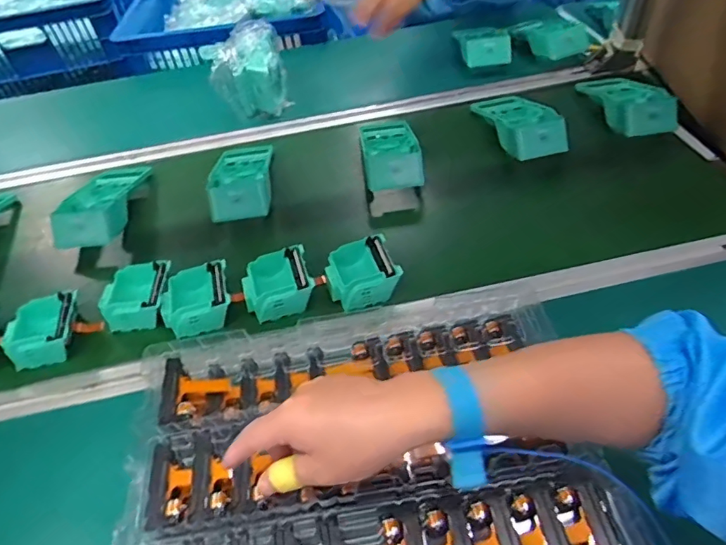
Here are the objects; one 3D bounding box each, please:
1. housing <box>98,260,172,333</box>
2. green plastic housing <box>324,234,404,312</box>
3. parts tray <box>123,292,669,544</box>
[{"bbox_3d":[-0.271,0.029,0.597,0.076,0.039,0.073,-6,49,1],"label":"housing"},{"bbox_3d":[-0.001,0.002,0.590,0.089,0.038,0.080,-18,49,-9],"label":"green plastic housing"},{"bbox_3d":[0.007,0.152,0.408,0.381,0.033,0.283,-10,49,-2],"label":"parts tray"}]

